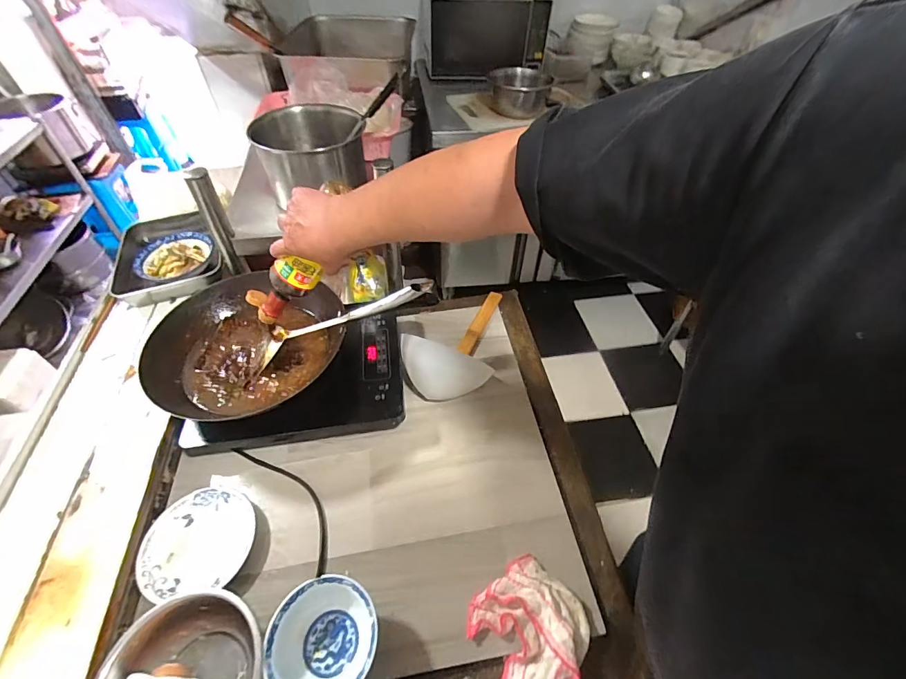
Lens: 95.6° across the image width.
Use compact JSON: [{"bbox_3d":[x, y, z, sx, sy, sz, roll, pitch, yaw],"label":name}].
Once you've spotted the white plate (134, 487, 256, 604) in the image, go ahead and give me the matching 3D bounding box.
[{"bbox_3d":[-0.367,0.288,0.594,0.139,0.024,0.137,0,49,0],"label":"white plate"}]

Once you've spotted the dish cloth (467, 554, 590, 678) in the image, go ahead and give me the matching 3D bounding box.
[{"bbox_3d":[0.085,0.371,0.505,0.137,0.036,0.179,23,53,18],"label":"dish cloth"}]

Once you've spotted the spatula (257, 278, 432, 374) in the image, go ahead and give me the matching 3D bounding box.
[{"bbox_3d":[-0.179,-0.031,0.671,0.313,0.029,0.064,-20,50,9],"label":"spatula"}]

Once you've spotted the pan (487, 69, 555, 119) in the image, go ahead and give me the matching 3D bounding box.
[{"bbox_3d":[0.200,-0.776,1.294,0.173,0.109,0.180,-3,49,-3],"label":"pan"}]

